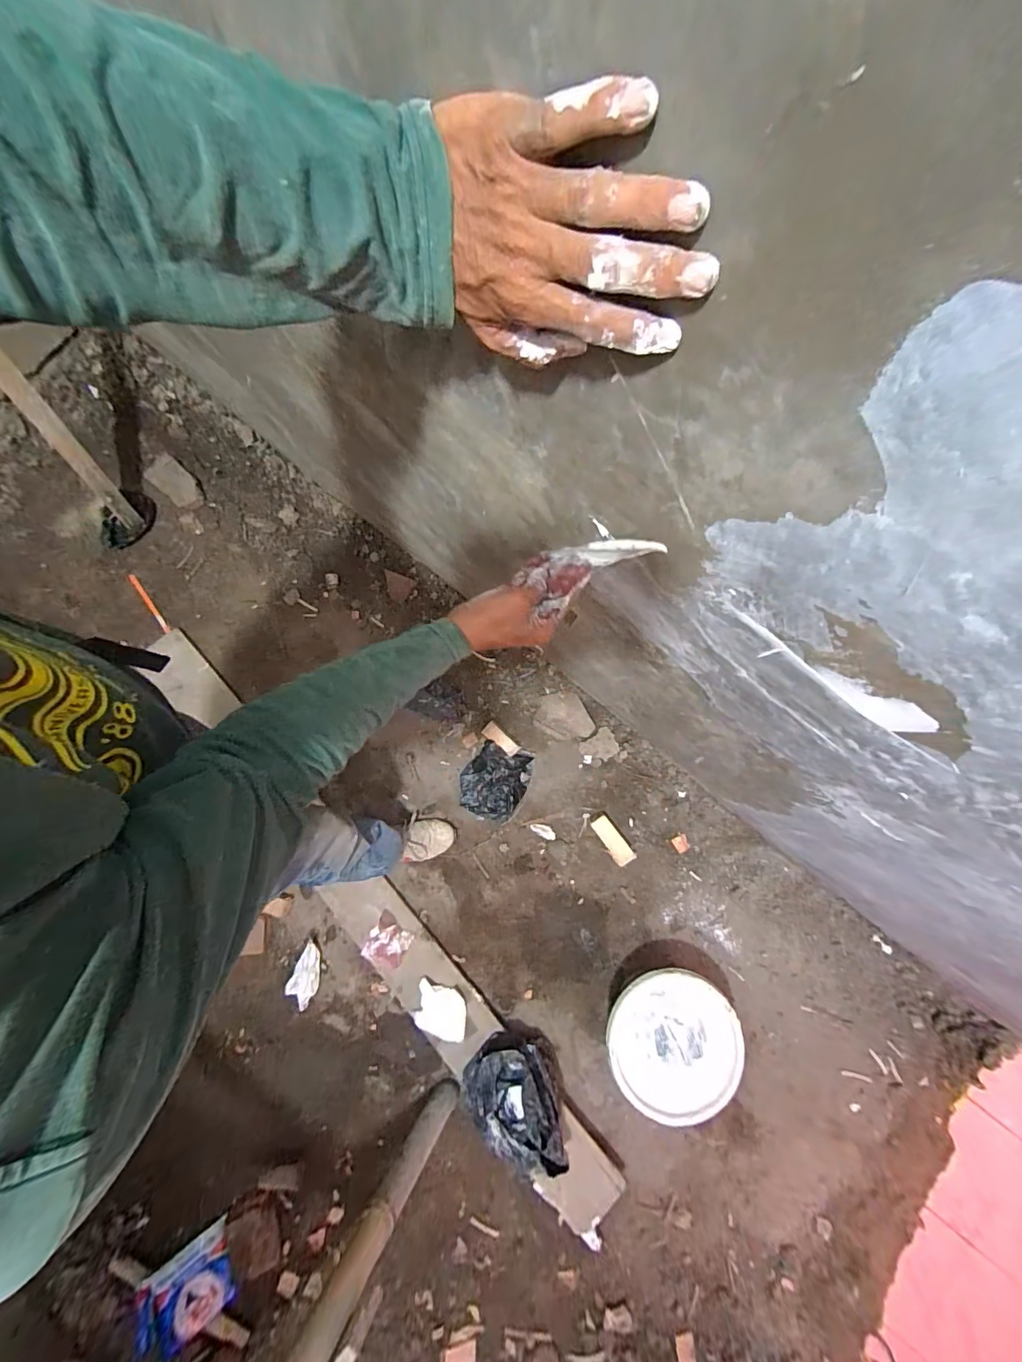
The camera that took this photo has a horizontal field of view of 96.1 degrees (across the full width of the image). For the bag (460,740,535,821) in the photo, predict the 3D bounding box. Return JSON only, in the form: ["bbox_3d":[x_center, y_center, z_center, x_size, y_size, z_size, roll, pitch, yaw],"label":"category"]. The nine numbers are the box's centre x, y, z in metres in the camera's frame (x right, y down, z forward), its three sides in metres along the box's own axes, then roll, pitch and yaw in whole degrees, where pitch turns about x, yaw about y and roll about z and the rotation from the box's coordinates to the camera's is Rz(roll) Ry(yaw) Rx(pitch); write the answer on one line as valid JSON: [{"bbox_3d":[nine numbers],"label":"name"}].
[{"bbox_3d":[-0.045,0.278,1.266,0.175,0.035,0.193,21,80,3],"label":"bag"}]

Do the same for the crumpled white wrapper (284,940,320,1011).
[{"bbox_3d":[-0.523,0.757,1.179,0.073,0.041,0.136,22,80,3],"label":"crumpled white wrapper"}]

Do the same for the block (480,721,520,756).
[{"bbox_3d":[-0.026,0.161,1.274,0.114,0.032,0.050,40,82,6],"label":"block"}]

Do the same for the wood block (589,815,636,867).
[{"bbox_3d":[0.276,0.433,1.247,0.052,0.024,0.138,-35,82,-7],"label":"wood block"}]

